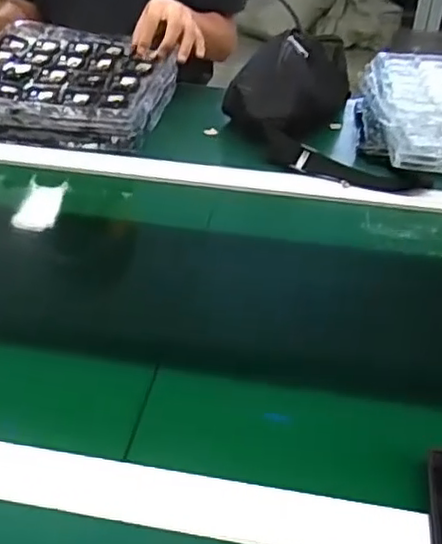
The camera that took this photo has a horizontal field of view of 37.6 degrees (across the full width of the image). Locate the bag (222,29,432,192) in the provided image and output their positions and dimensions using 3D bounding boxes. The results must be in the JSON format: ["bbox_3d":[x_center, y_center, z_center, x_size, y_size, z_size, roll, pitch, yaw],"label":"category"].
[{"bbox_3d":[0.125,-0.217,0.870,0.212,0.109,0.304,-4,36,-9],"label":"bag"}]

